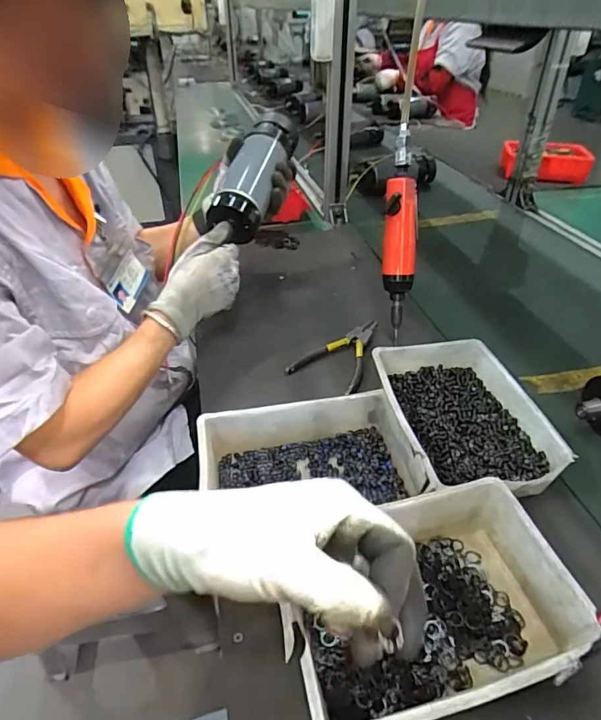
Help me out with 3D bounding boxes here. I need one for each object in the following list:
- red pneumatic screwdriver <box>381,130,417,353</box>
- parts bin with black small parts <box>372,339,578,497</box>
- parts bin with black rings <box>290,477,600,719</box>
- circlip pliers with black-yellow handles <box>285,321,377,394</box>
[{"bbox_3d":[0.130,-0.160,0.622,0.044,0.255,0.037,-2,16,-2],"label":"red pneumatic screwdriver"},{"bbox_3d":[0.172,0.058,0.513,0.151,0.051,0.200,-9,39,-5],"label":"parts bin with black small parts"},{"bbox_3d":[0.093,0.181,0.358,0.209,0.061,0.145,-14,40,-11],"label":"parts bin with black rings"},{"bbox_3d":[0.061,-0.012,0.647,0.090,0.018,0.146,20,45,27],"label":"circlip pliers with black-yellow handles"}]

